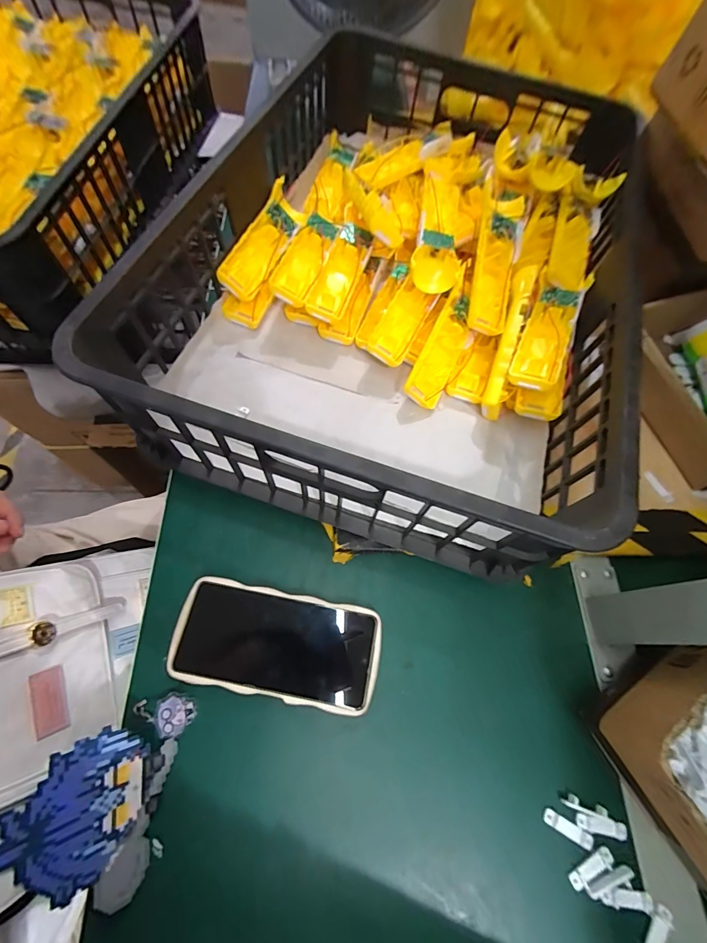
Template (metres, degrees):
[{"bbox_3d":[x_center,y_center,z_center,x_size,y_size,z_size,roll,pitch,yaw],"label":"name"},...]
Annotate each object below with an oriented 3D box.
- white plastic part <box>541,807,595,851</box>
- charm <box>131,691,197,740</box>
[{"bbox_3d":[0.165,0.273,0.292,0.039,0.004,0.010,30,71,8],"label":"white plastic part"},{"bbox_3d":[-0.149,0.194,0.302,0.045,0.004,0.029,-10,71,-6],"label":"charm"}]

